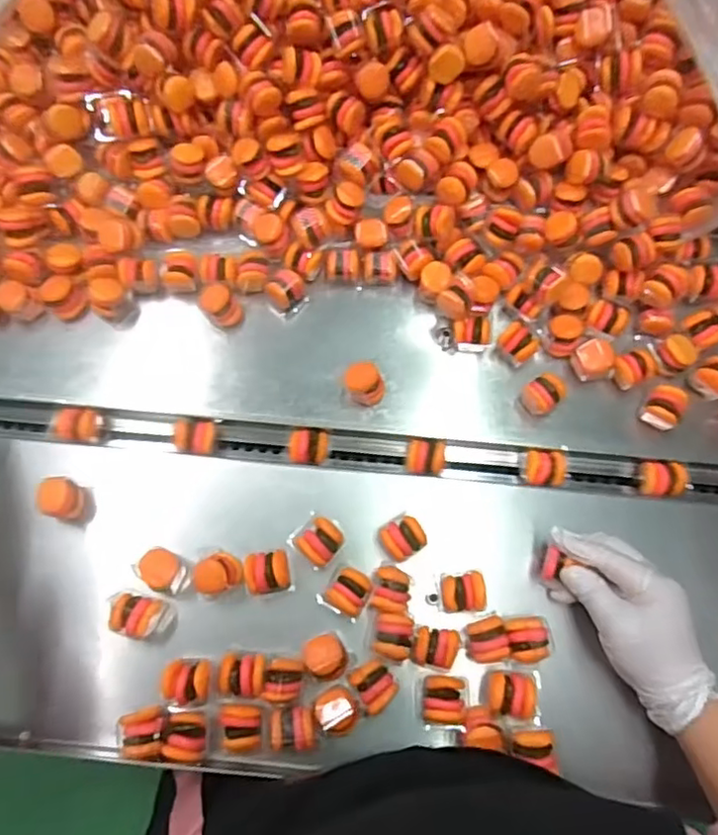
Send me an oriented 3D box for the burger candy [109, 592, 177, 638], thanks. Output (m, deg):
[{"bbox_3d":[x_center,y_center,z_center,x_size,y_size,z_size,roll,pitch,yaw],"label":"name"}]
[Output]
[{"bbox_3d":[-0.167,0.152,0.472,0.042,0.035,0.029,10,71,3],"label":"burger candy"}]

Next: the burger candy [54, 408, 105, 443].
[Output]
[{"bbox_3d":[-0.245,0.008,0.544,0.033,0.030,0.025,-3,71,-2],"label":"burger candy"}]

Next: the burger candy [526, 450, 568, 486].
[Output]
[{"bbox_3d":[0.160,0.046,0.536,0.032,0.031,0.029,2,71,0],"label":"burger candy"}]

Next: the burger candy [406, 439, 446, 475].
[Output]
[{"bbox_3d":[0.057,0.036,0.539,0.033,0.025,0.030,2,71,0],"label":"burger candy"}]

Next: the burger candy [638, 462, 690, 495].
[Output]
[{"bbox_3d":[0.262,0.054,0.540,0.033,0.039,0.032,1,71,0],"label":"burger candy"}]

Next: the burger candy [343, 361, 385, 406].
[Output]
[{"bbox_3d":[0.005,-0.028,0.536,0.031,0.030,0.032,0,71,0],"label":"burger candy"}]

